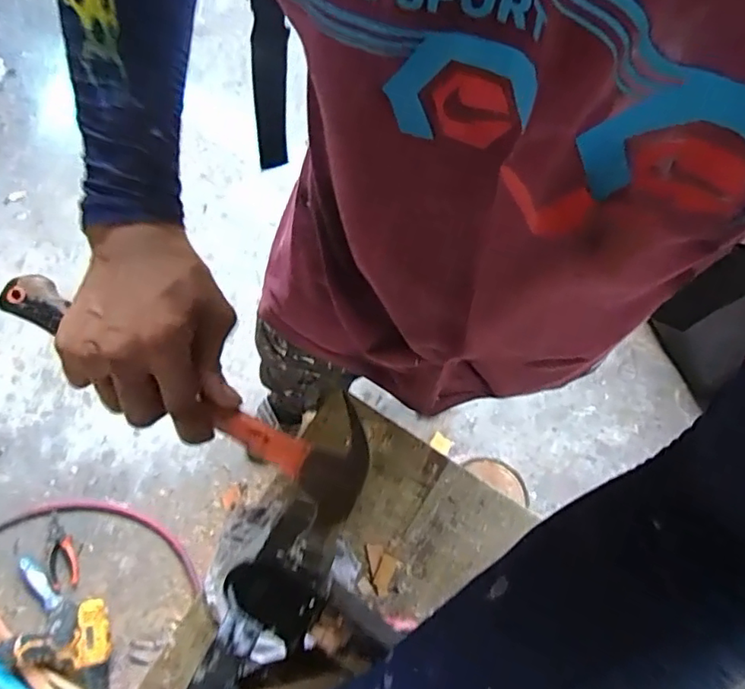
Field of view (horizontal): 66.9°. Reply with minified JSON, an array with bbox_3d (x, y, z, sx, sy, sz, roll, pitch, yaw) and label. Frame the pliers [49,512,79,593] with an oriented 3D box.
[{"bbox_3d":[-0.674,0.447,1.229,0.059,0.019,0.159,-12,82,-2],"label":"pliers"}]

